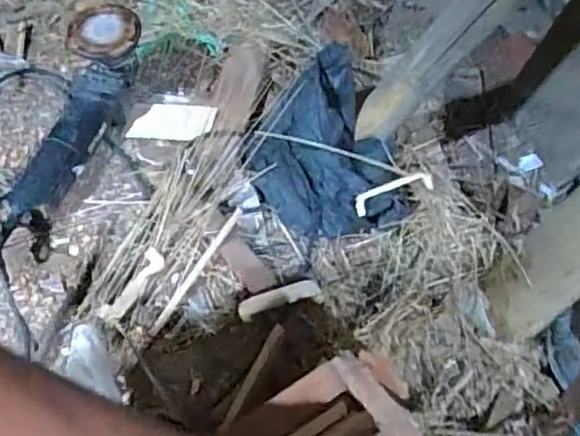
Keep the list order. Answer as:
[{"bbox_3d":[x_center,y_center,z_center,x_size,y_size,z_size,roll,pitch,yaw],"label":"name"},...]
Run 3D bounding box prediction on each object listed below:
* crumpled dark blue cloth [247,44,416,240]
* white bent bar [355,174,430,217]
[{"bbox_3d":[0.042,-0.086,0.768,0.180,0.129,0.189,-7,59,-3],"label":"crumpled dark blue cloth"},{"bbox_3d":[0.126,-0.031,0.755,0.103,0.006,0.027,-23,107,-10],"label":"white bent bar"}]

